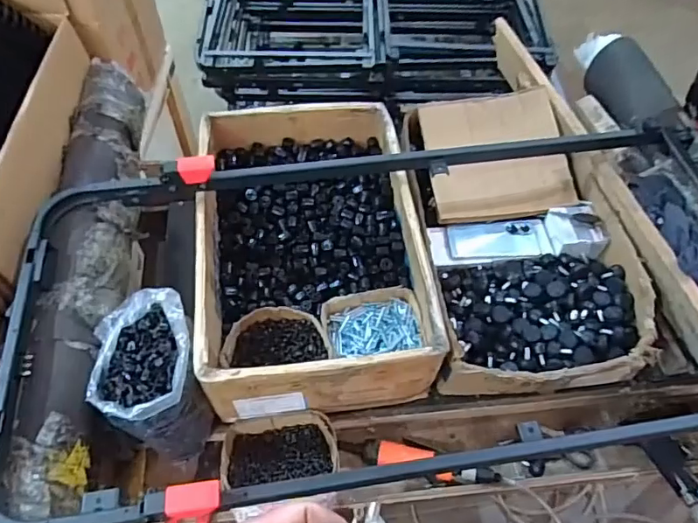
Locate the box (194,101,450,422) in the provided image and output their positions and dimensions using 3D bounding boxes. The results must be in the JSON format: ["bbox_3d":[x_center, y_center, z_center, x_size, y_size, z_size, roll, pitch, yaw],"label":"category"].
[{"bbox_3d":[-0.066,-0.035,0.906,0.354,0.164,0.546,-6,57,-4],"label":"box"}]

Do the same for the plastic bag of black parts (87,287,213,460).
[{"bbox_3d":[-0.281,0.183,0.796,0.131,0.206,0.191,-13,57,-9],"label":"plastic bag of black parts"}]

